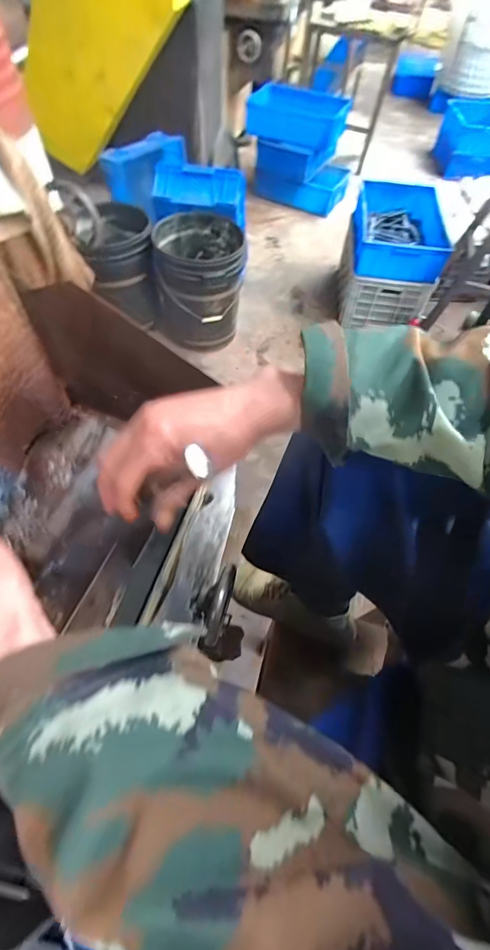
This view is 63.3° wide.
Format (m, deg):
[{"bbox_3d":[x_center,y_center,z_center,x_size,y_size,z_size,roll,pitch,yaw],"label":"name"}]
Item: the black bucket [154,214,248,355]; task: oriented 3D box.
[{"bbox_3d":[-0.200,-0.806,1.671,0.348,0.419,0.361,2,59,-3],"label":"black bucket"}]

